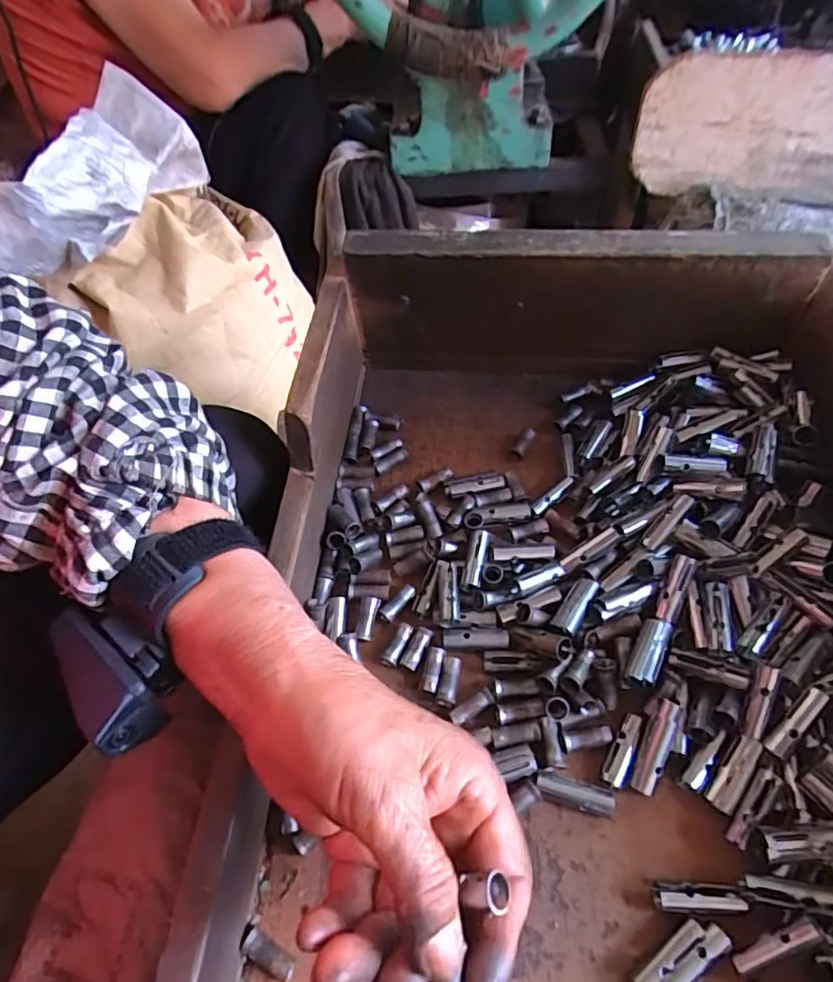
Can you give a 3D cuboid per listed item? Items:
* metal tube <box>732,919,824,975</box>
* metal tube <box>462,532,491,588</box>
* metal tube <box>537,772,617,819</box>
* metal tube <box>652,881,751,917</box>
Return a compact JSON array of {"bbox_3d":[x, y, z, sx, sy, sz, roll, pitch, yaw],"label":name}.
[{"bbox_3d":[0.148,0.188,0.237,0.037,0.005,0.009,-37,52,13],"label":"metal tube"},{"bbox_3d":[0.035,0.040,0.343,0.012,0.010,0.035,9,53,10],"label":"metal tube"},{"bbox_3d":[0.077,0.147,0.281,0.037,0.008,0.013,13,53,13],"label":"metal tube"},{"bbox_3d":[0.125,0.180,0.254,0.037,0.011,0.011,3,52,6],"label":"metal tube"}]

